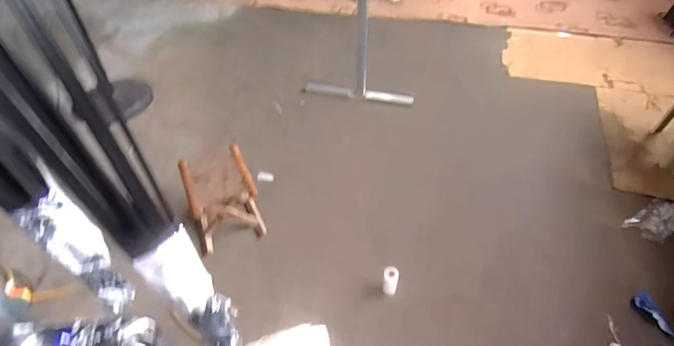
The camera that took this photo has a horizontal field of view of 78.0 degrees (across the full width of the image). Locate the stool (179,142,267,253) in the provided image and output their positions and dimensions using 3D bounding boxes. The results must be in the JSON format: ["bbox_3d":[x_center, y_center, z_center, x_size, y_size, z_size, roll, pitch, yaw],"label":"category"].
[{"bbox_3d":[-0.445,0.101,1.631,0.248,0.260,0.283,-15,47,-14],"label":"stool"}]

